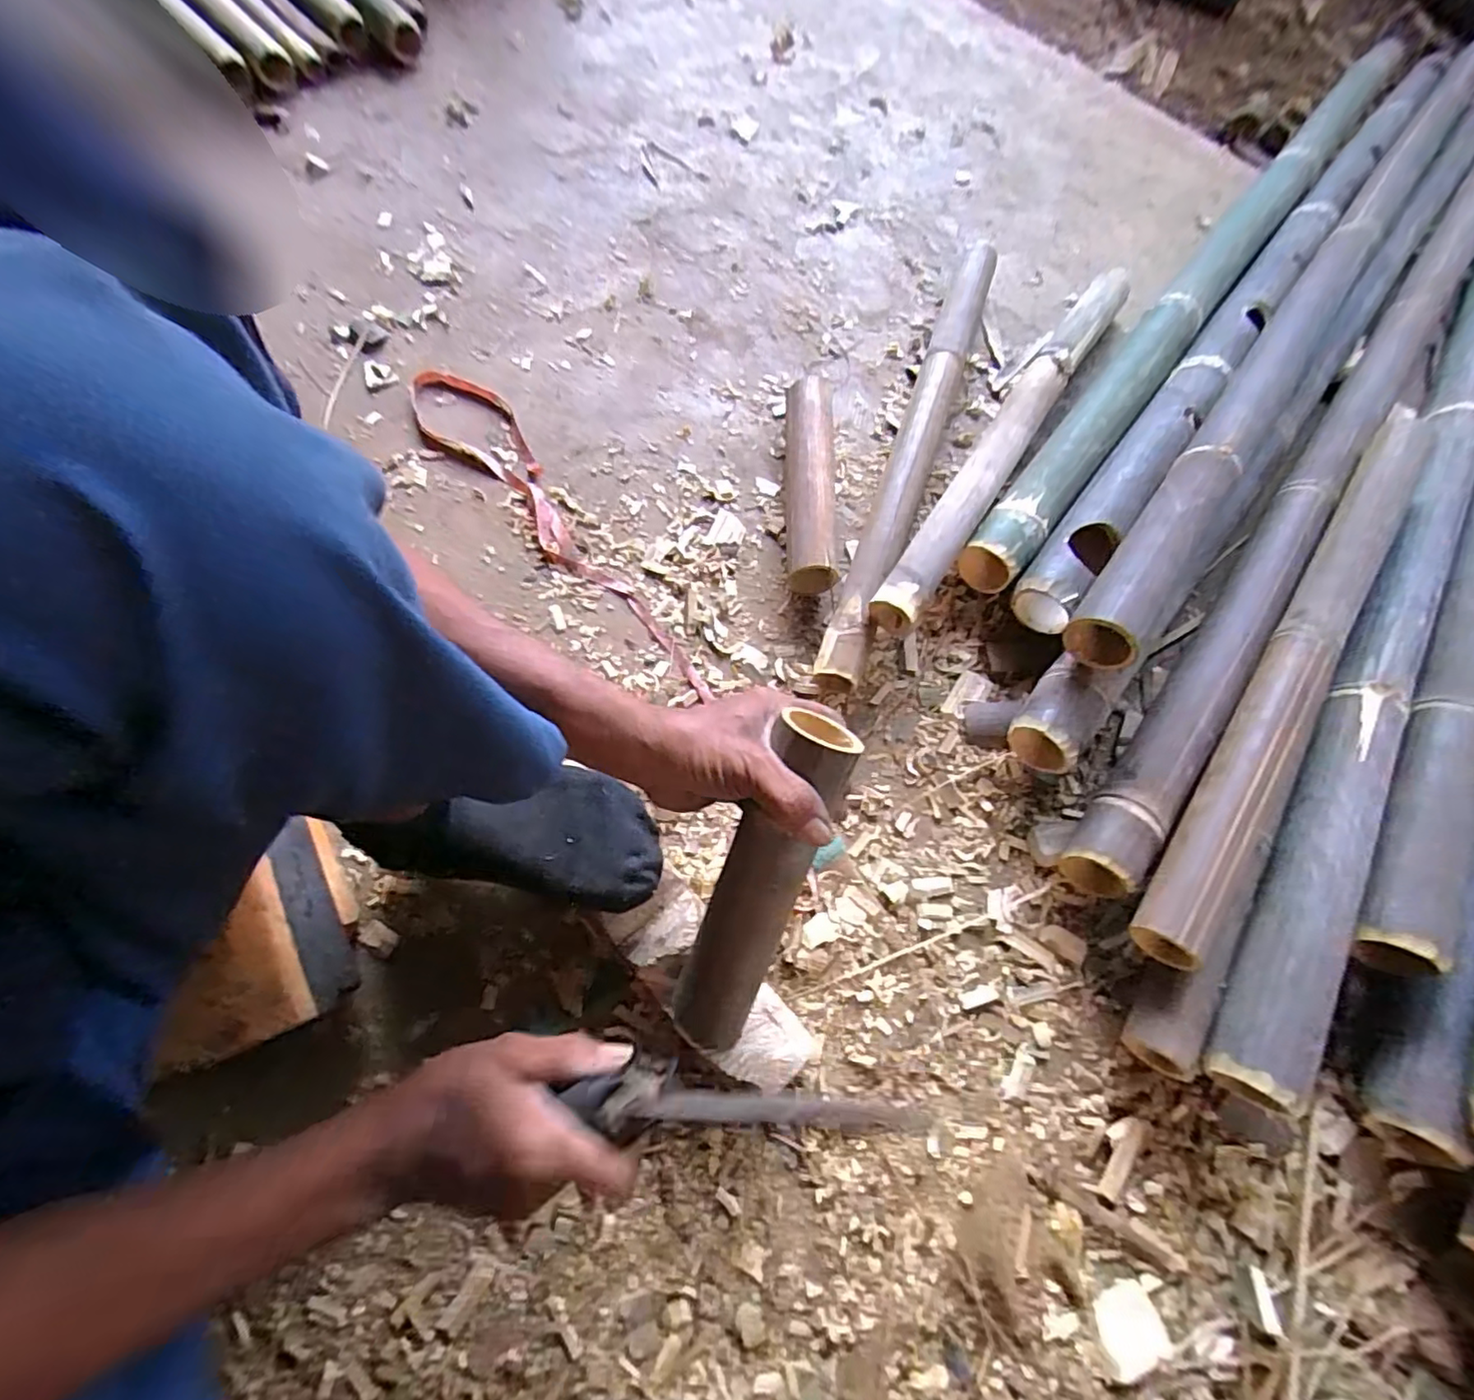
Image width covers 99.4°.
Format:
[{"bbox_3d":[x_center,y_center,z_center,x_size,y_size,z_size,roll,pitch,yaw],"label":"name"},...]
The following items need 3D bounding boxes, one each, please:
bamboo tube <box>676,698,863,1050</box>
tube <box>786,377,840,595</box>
[{"bbox_3d":[0.016,0.130,0.429,0.058,0.059,0.246,19,109,5],"label":"bamboo tube"},{"bbox_3d":[0.079,-0.241,0.682,0.052,0.054,0.256,2,70,-4],"label":"tube"}]

